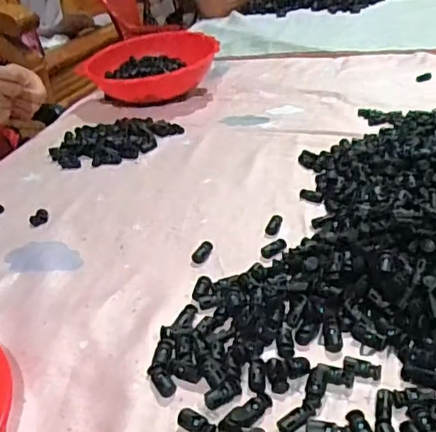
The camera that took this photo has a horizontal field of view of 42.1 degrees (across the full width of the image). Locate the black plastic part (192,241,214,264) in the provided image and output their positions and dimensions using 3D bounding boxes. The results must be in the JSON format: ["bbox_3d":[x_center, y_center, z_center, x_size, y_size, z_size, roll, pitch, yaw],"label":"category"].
[{"bbox_3d":[-0.015,0.035,0.573,0.013,0.007,0.032,8,33,24],"label":"black plastic part"}]

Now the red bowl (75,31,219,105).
[{"bbox_3d":[-0.120,-0.280,1.046,0.201,0.078,0.197,12,35,30],"label":"red bowl"}]

